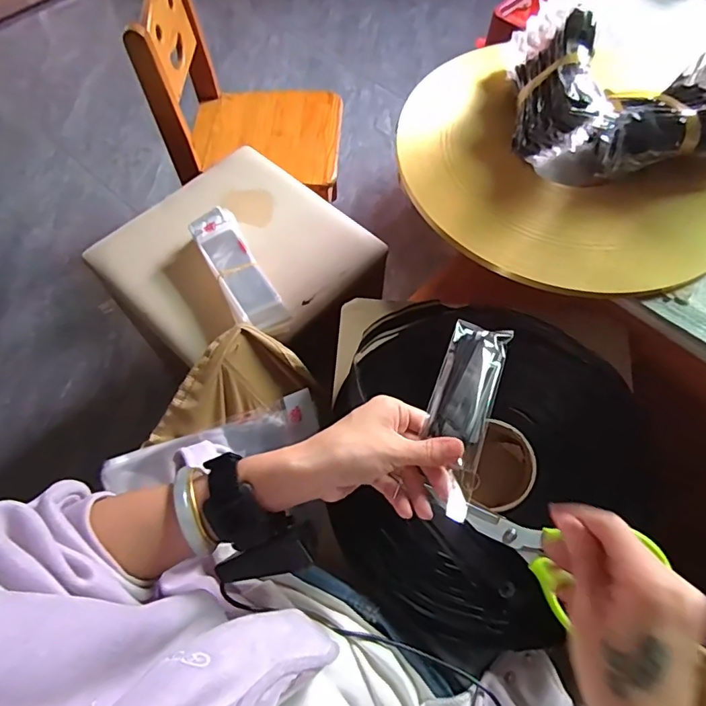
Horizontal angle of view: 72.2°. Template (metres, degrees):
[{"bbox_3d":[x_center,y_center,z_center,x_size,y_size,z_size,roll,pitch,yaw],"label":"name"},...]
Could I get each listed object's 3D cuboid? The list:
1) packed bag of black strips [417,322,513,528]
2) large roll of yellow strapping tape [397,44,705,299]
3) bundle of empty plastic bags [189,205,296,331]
[{"bbox_3d":[0.089,0.045,0.382,0.052,0.017,0.168,13,58,7],"label":"packed bag of black strips"},{"bbox_3d":[0.240,-0.217,0.538,0.366,0.023,0.357,0,63,0],"label":"large roll of yellow strapping tape"},{"bbox_3d":[-0.155,-0.111,0.657,0.065,0.026,0.217,-26,66,-13],"label":"bundle of empty plastic bags"}]

